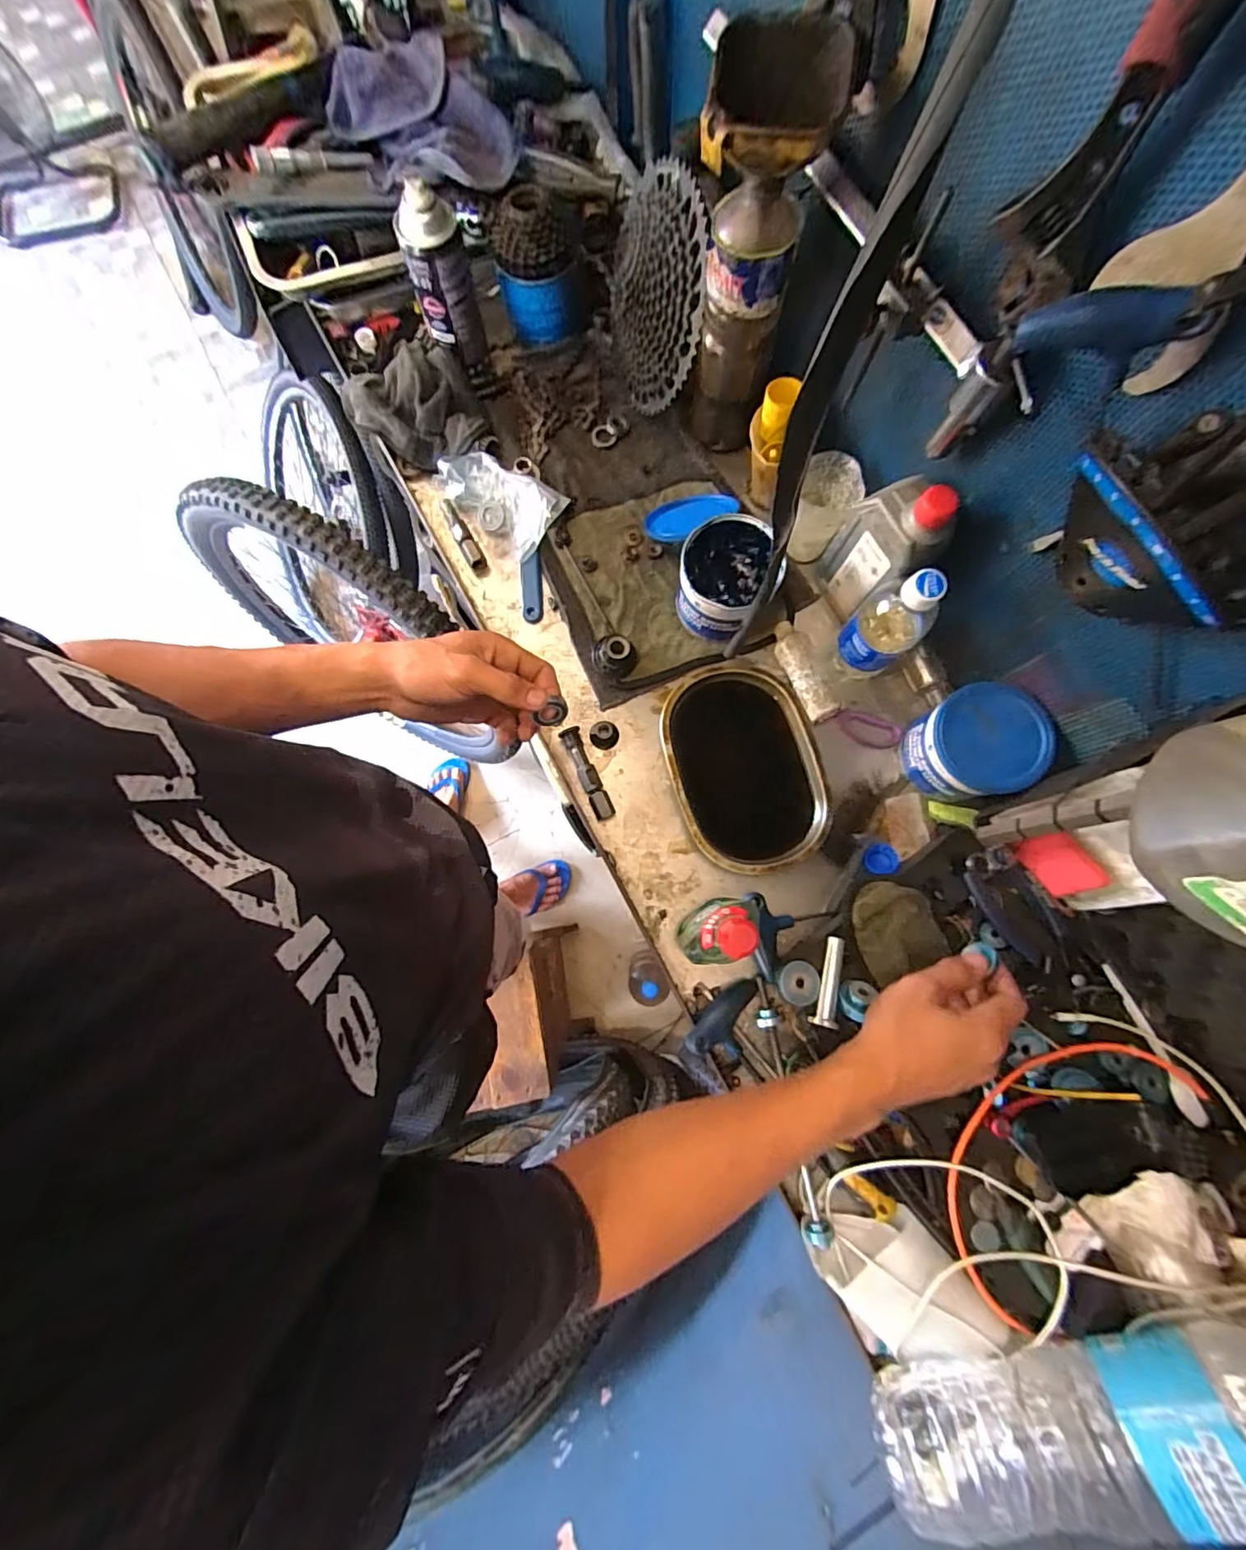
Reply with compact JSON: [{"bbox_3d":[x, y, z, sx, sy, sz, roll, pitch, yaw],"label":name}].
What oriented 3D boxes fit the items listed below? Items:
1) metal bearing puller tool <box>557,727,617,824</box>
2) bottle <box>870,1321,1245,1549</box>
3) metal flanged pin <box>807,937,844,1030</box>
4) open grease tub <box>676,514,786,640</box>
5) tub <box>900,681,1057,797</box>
[{"bbox_3d":[-0.038,-0.001,0.582,0.021,0.020,0.104,-23,80,-6],"label":"metal bearing puller tool"},{"bbox_3d":[0.329,0.451,0.369,0.298,0.074,0.081,-35,80,22],"label":"bottle"},{"bbox_3d":[0.183,0.183,0.484,0.022,0.019,0.076,16,79,4],"label":"metal flanged pin"},{"bbox_3d":[0.108,-0.207,0.583,0.098,0.082,0.105,40,82,8],"label":"open grease tub"},{"bbox_3d":[0.344,-0.028,0.542,0.101,0.087,0.099,0,78,-1],"label":"tub"}]

